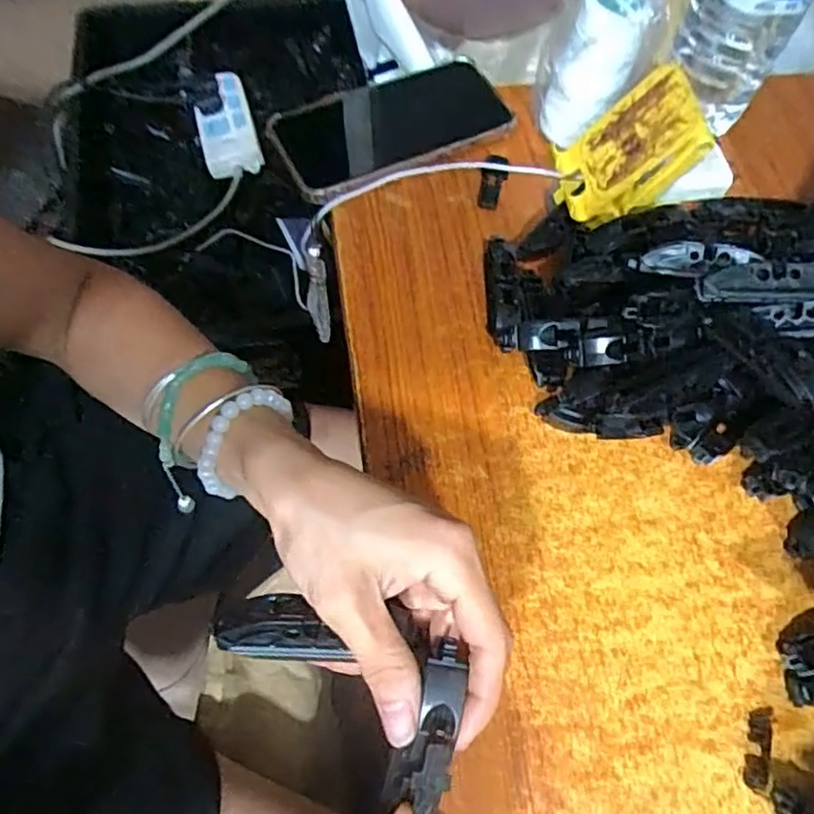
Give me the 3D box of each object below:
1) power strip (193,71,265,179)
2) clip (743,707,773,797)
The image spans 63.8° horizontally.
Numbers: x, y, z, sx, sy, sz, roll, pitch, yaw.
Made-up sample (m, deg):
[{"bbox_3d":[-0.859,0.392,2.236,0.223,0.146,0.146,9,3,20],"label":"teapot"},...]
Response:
[{"bbox_3d":[-0.252,-0.388,0.907,0.075,0.030,0.181,-14,66,-11],"label":"power strip"},{"bbox_3d":[0.171,0.165,0.316,0.012,0.007,0.039,18,64,5],"label":"clip"}]

